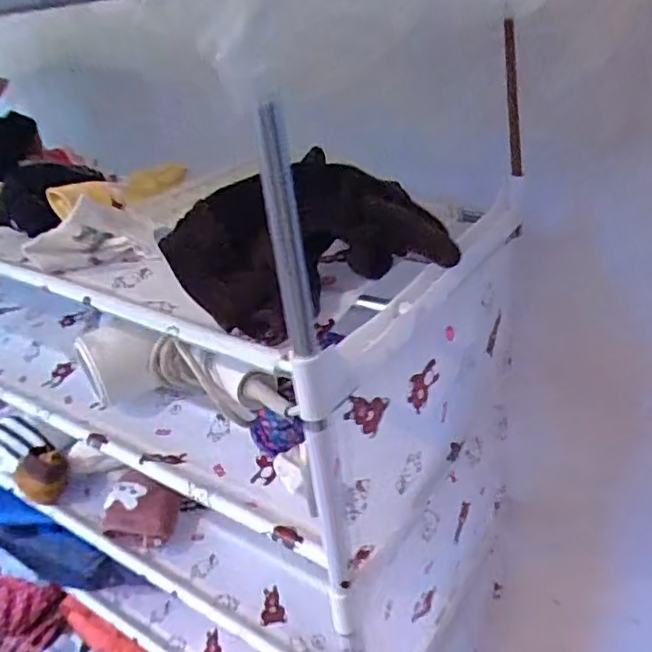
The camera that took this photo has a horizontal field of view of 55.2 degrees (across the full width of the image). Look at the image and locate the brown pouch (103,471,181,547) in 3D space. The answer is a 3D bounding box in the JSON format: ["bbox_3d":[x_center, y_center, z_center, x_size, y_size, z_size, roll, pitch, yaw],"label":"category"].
[{"bbox_3d":[-0.194,0.194,0.650,0.073,0.061,0.046,5,28,21],"label":"brown pouch"}]

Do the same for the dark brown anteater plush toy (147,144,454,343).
[{"bbox_3d":[-0.007,-0.050,0.376,0.108,0.071,0.146,19,35,41],"label":"dark brown anteater plush toy"}]

